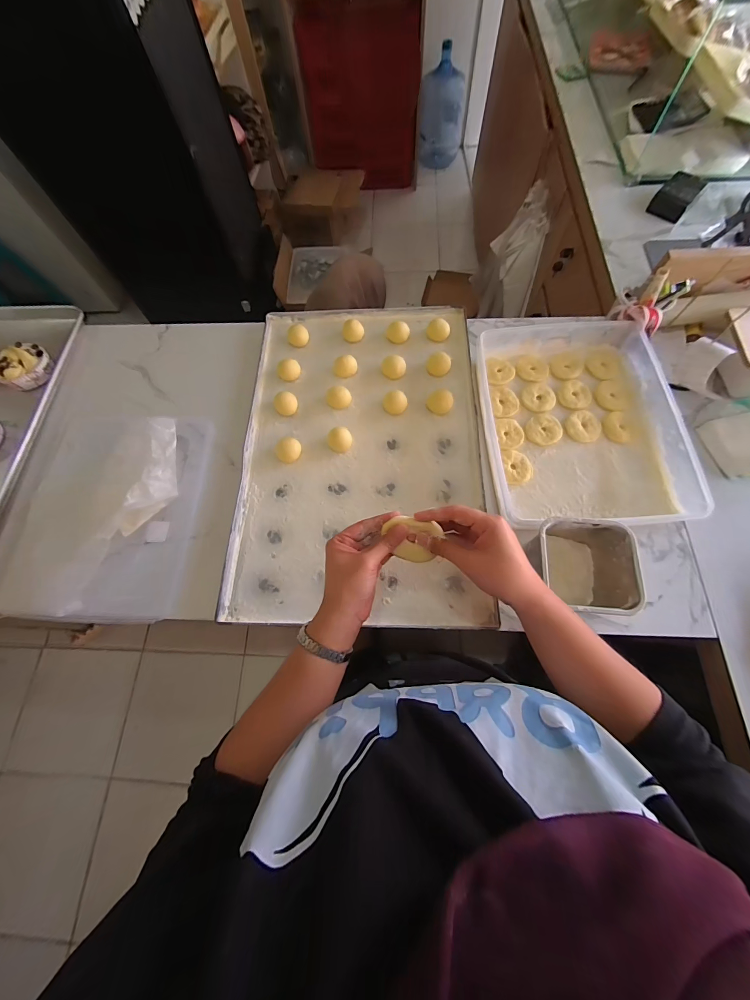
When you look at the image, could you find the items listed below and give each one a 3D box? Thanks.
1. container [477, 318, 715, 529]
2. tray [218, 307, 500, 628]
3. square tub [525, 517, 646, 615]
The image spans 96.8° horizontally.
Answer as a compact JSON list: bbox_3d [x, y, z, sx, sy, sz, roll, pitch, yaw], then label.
[{"bbox_3d":[0.333,-0.135,0.565,0.292,0.062,0.377,-1,69,2],"label":"container"},{"bbox_3d":[-0.025,-0.103,0.593,0.406,0.033,0.605,-1,69,3],"label":"tray"},{"bbox_3d":[0.277,0.094,0.463,0.113,0.089,0.118,2,69,4],"label":"square tub"}]

